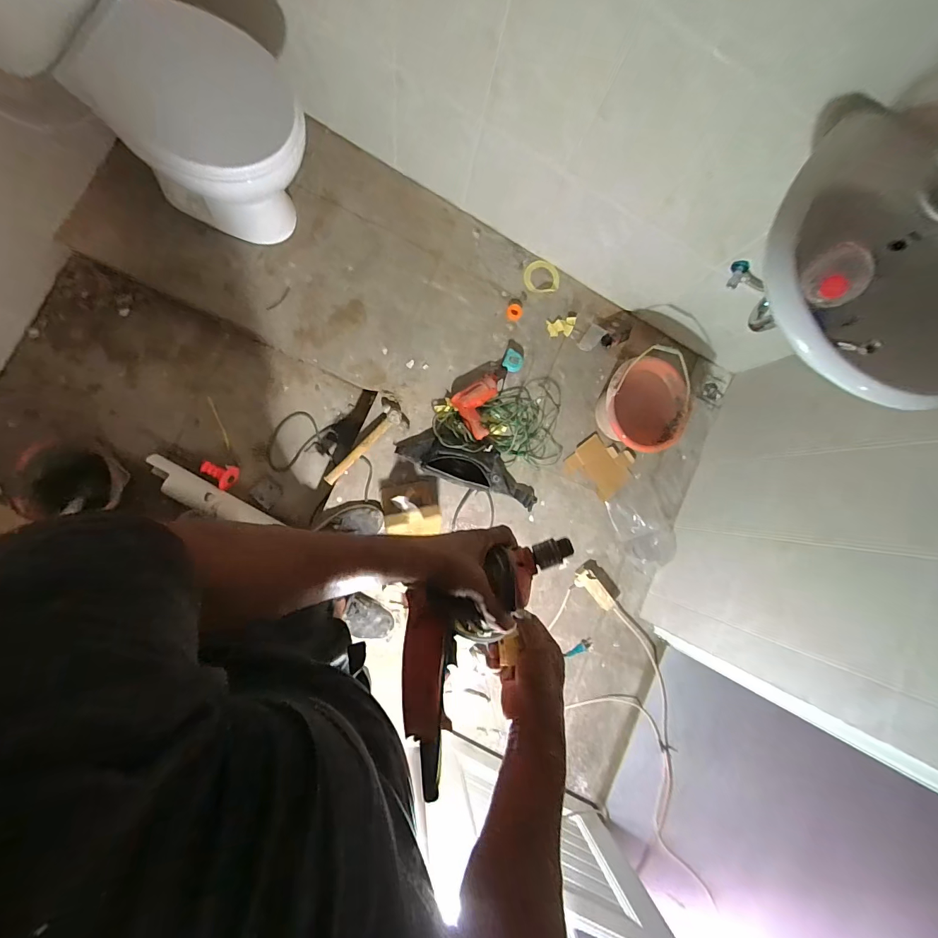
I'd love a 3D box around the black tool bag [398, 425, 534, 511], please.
[{"bbox_3d":[0.014,-0.001,1.348,0.492,0.122,0.134,22,83,-8],"label":"black tool bag"}]

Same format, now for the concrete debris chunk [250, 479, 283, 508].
[{"bbox_3d":[-0.654,0.077,1.372,0.077,0.015,0.074,36,81,-6],"label":"concrete debris chunk"}]

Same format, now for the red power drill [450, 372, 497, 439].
[{"bbox_3d":[0.050,-0.203,1.389,0.177,0.071,0.172,-31,92,-10],"label":"red power drill"}]

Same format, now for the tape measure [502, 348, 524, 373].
[{"bbox_3d":[0.151,-0.363,1.425,0.069,0.046,0.070,28,82,-7],"label":"tape measure"}]

